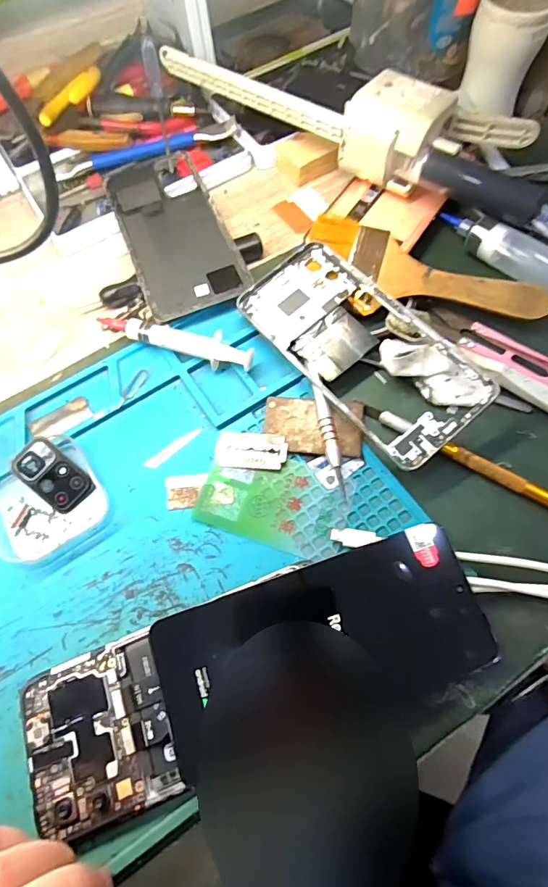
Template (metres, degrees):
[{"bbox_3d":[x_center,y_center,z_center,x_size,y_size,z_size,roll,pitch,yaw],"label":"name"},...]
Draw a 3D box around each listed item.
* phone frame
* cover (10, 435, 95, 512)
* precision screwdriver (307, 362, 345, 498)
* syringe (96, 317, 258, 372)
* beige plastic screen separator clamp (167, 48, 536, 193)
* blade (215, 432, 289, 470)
[{"bbox_3d":[0.053,-0.063,0.287,0.083,0.008,0.166,-43,70,-6],"label":"phone frame"},{"bbox_3d":[-0.130,0.019,0.265,0.046,0.005,0.025,43,79,-2],"label":"cover"},{"bbox_3d":[0.032,-0.011,0.273,0.009,0.012,0.091,-7,66,-1],"label":"precision screwdriver"},{"bbox_3d":[-0.068,-0.069,0.300,0.113,0.016,0.017,15,68,9],"label":"syringe"},{"bbox_3d":[0.040,-0.244,0.349,0.296,0.063,0.071,20,69,11],"label":"beige plastic screen separator clamp"},{"bbox_3d":[-0.014,0.004,0.273,0.043,0.004,0.022,4,67,4],"label":"blade"}]

